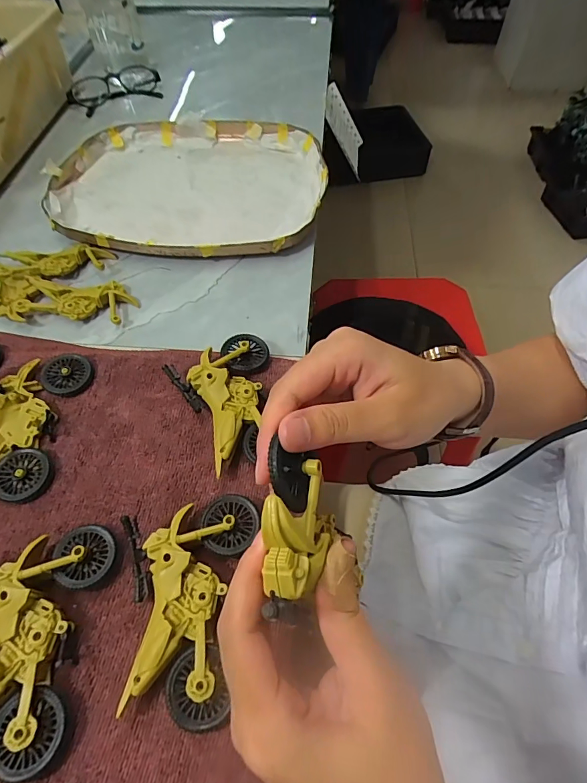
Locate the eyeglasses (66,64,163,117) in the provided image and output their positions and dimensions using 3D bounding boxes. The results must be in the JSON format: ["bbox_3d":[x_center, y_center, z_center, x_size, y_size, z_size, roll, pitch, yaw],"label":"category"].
[{"bbox_3d":[-0.255,-0.431,0.598,0.130,0.033,0.060,-31,63,-19],"label":"eyeglasses"}]

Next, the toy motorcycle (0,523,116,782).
[{"bbox_3d":[-0.147,0.133,0.229,0.072,0.020,0.114,-2,57,-2],"label":"toy motorcycle"}]

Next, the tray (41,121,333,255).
[{"bbox_3d":[-0.117,-0.232,0.476,0.293,0.031,0.231,3,57,1],"label":"tray"}]

